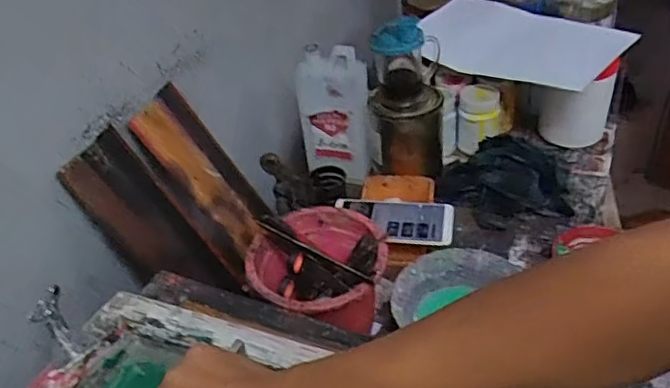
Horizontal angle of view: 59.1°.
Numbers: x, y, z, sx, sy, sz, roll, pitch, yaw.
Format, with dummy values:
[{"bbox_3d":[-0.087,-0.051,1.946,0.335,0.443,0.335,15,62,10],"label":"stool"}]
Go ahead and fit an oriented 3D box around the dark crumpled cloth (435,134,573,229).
[{"bbox_3d":[0.241,-0.024,0.863,0.175,0.056,0.140,-3,39,6],"label":"dark crumpled cloth"}]

